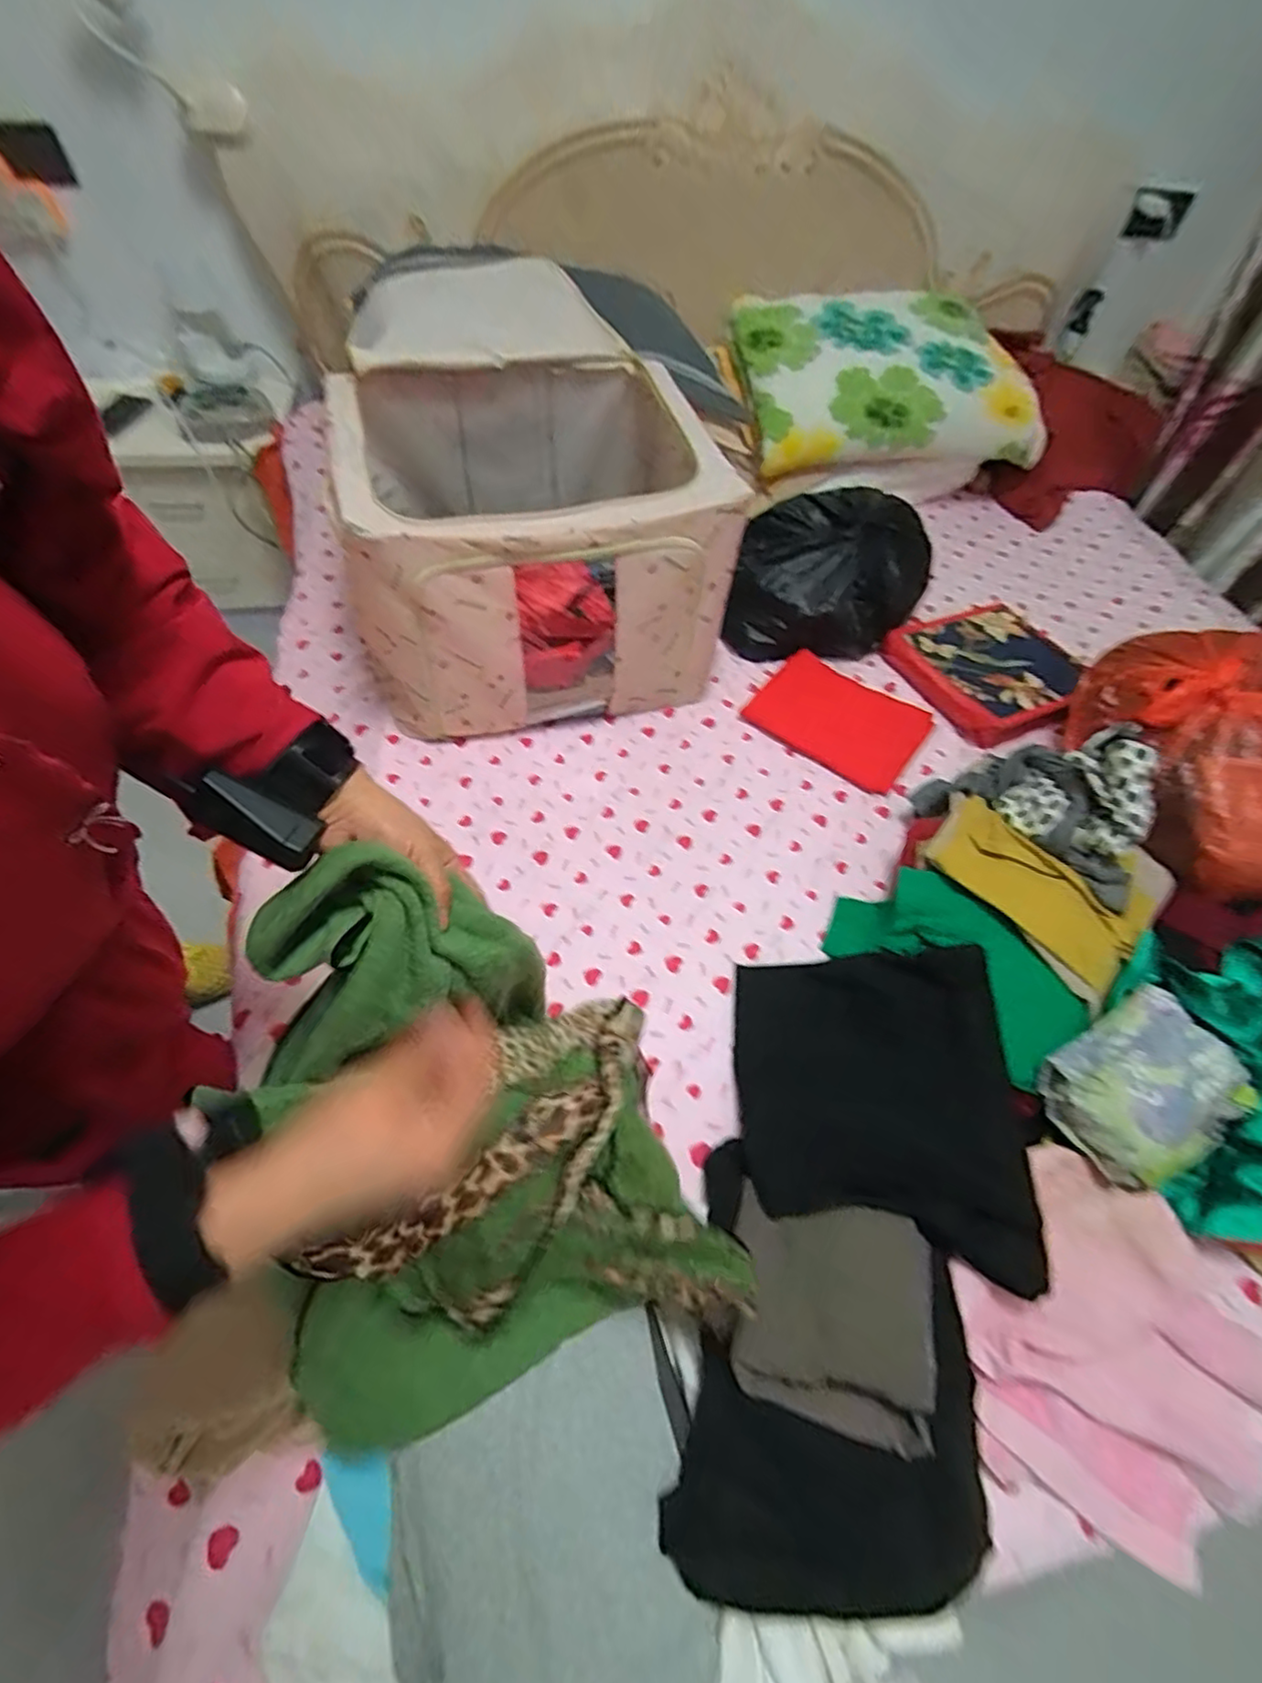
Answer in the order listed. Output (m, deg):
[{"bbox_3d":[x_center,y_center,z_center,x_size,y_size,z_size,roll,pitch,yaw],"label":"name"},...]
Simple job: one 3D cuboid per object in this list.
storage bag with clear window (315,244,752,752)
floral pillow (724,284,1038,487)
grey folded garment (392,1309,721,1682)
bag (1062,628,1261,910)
[{"bbox_3d":[-0.173,-0.508,1.008,0.497,0.380,0.587,-15,58,-14],"label":"storage bag with clear window"},{"bbox_3d":[0.512,-0.936,1.326,0.585,0.198,0.360,-5,56,-8],"label":"floral pillow"},{"bbox_3d":[-0.060,0.474,0.437,0.204,0.054,0.204,-12,57,-12],"label":"grey folded garment"},{"bbox_3d":[0.755,-0.109,0.833,0.239,0.164,0.349,9,55,2],"label":"bag"}]

